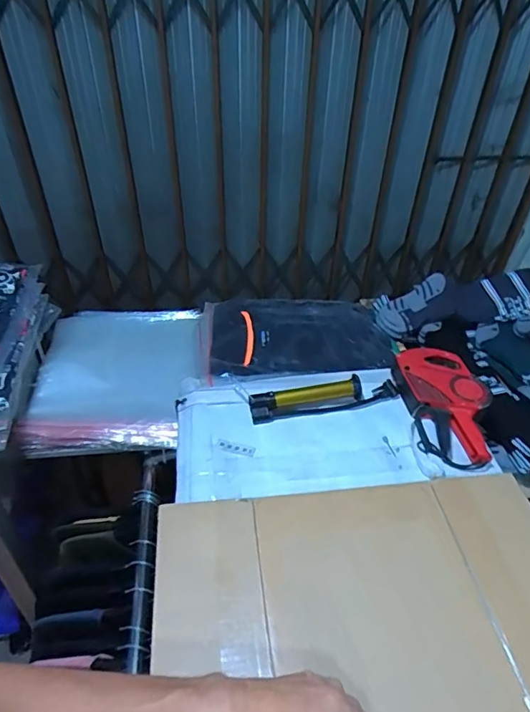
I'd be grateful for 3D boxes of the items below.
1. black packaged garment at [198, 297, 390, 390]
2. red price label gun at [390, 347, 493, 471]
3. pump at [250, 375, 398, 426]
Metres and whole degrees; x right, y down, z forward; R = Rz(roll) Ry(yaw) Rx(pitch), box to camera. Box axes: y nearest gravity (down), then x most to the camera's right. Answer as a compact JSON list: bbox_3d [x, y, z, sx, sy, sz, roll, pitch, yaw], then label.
[{"bbox_3d":[0.060,-0.041,1.000,0.365,0.057,0.294,-4,41,-8],"label":"black packaged garment"},{"bbox_3d":[0.296,0.078,0.784,0.120,0.055,0.220,-3,41,-6],"label":"red price label gun"},{"bbox_3d":[0.103,0.067,0.803,0.254,0.038,0.043,-8,41,-12],"label":"pump"}]

